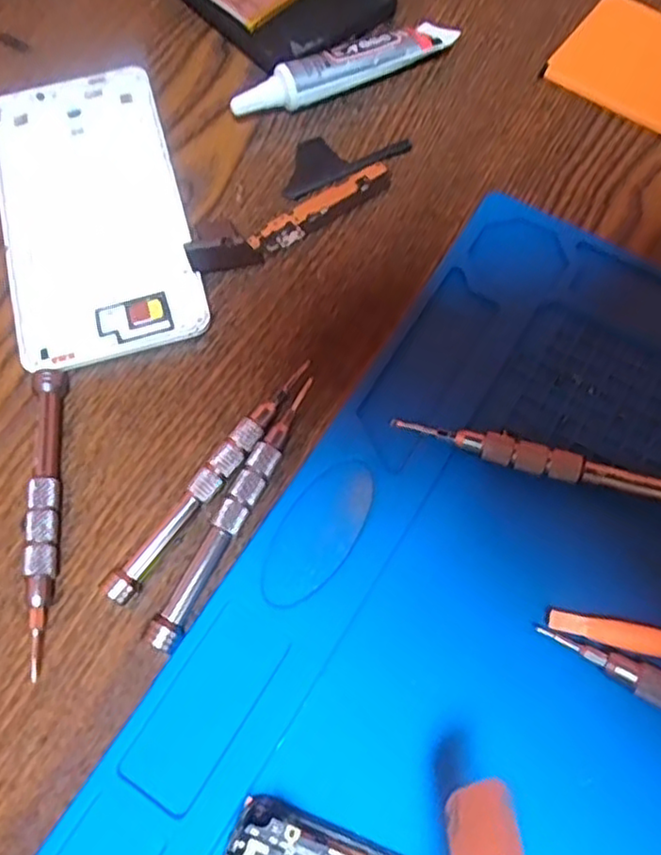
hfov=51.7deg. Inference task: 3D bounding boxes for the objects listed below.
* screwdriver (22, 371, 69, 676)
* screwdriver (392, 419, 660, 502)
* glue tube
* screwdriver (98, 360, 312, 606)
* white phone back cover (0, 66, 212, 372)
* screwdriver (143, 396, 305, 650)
[{"bbox_3d":[-0.096,0.029,0.232,0.010,0.010,0.102,-7,68,-1],"label":"screwdriver"},{"bbox_3d":[0.074,0.012,0.232,0.104,0.010,0.010,15,69,7],"label":"screwdriver"},{"bbox_3d":[0.007,-0.157,0.302,0.102,0.018,0.022,-29,70,-10],"label":"glue tube"},{"bbox_3d":[-0.039,0.016,0.234,0.009,0.012,0.101,33,72,14],"label":"screwdriver"},{"bbox_3d":[-0.100,-0.092,0.284,0.072,0.007,0.146,-16,68,-5],"label":"white phone back cover"},{"bbox_3d":[-0.032,0.027,0.230,0.011,0.011,0.099,25,71,11],"label":"screwdriver"}]

